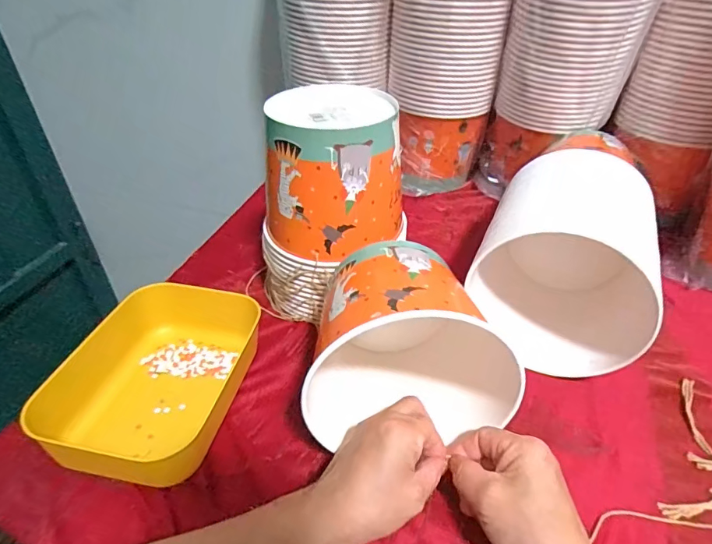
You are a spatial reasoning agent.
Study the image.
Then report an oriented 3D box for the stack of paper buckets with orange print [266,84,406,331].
[{"bbox_3d":[-0.024,-0.067,0.484,0.140,0.218,0.127,15,40,18],"label":"stack of paper buckets with orange print"}]

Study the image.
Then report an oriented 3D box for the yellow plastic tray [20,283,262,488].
[{"bbox_3d":[-0.181,0.088,0.422,0.150,0.055,0.210,7,38,9],"label":"yellow plastic tray"}]

